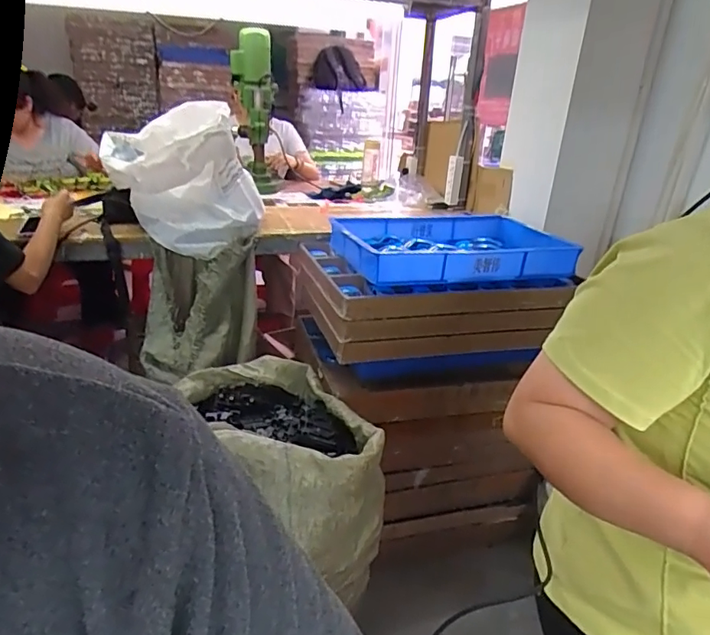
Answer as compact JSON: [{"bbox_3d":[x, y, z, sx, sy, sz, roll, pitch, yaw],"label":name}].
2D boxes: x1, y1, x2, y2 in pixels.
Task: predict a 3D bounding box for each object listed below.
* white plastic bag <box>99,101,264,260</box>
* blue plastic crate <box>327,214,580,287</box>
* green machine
[{"bbox_3d":[-0.446,-0.351,1.330,0.381,0.312,0.194,5,24,4],"label":"white plastic bag"},{"bbox_3d":[0.237,-0.182,1.371,0.559,0.095,0.376,-3,25,-13],"label":"blue plastic crate"},{"bbox_3d":[-0.339,-0.684,1.774,0.145,0.505,0.154,-2,24,-12],"label":"green machine"}]

